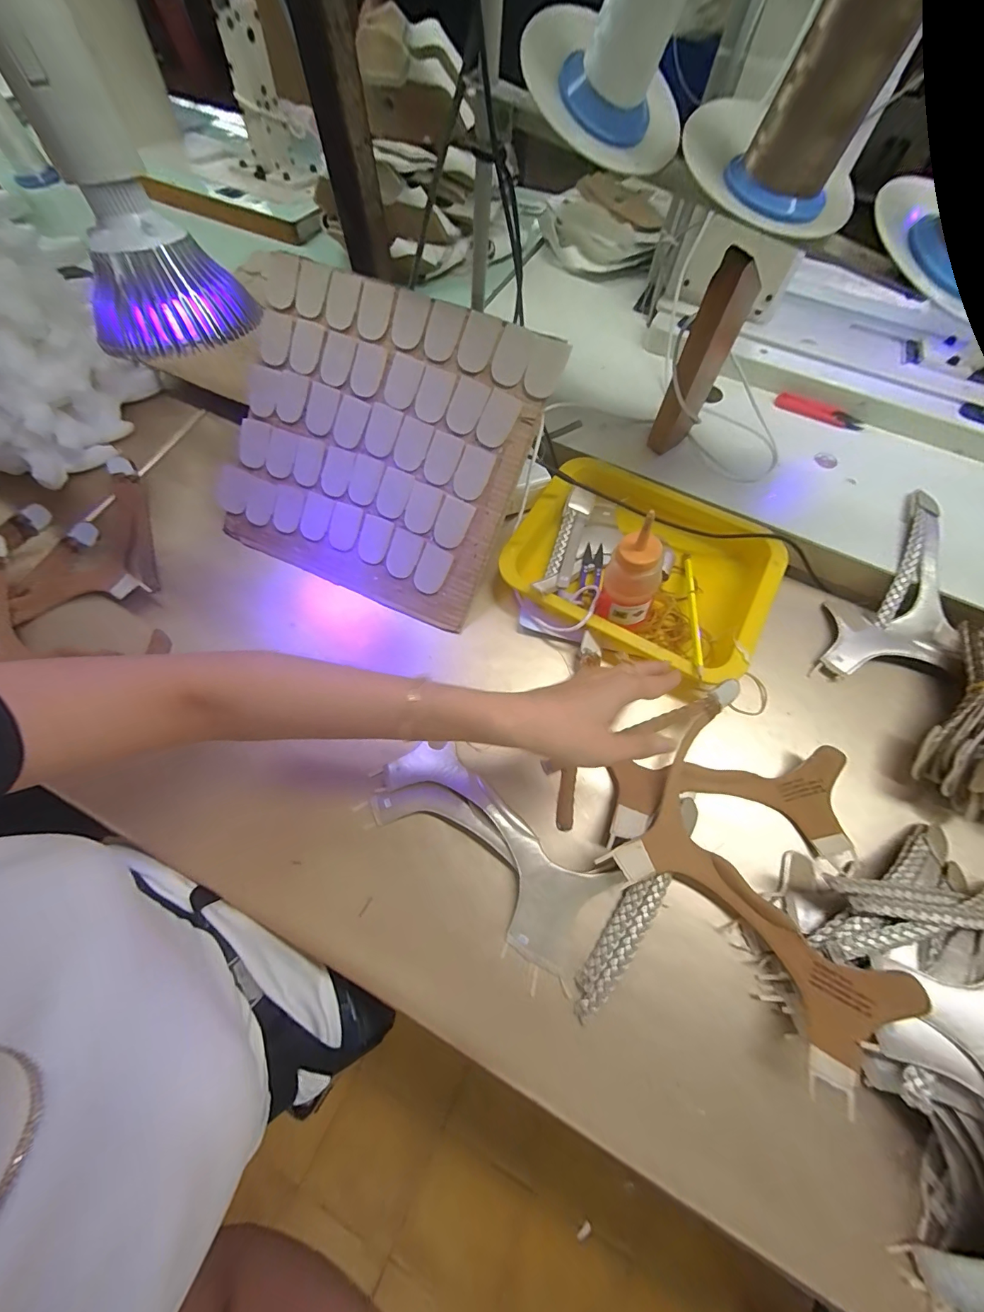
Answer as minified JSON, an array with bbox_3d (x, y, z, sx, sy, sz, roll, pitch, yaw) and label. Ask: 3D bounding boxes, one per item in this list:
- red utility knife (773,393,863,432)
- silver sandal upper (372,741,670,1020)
[{"bbox_3d":[0.406,-0.303,0.533,0.102,0.011,0.018,29,71,11],"label":"red utility knife"},{"bbox_3d":[0.014,0.160,0.359,0.241,0.018,0.104,36,72,15],"label":"silver sandal upper"}]

